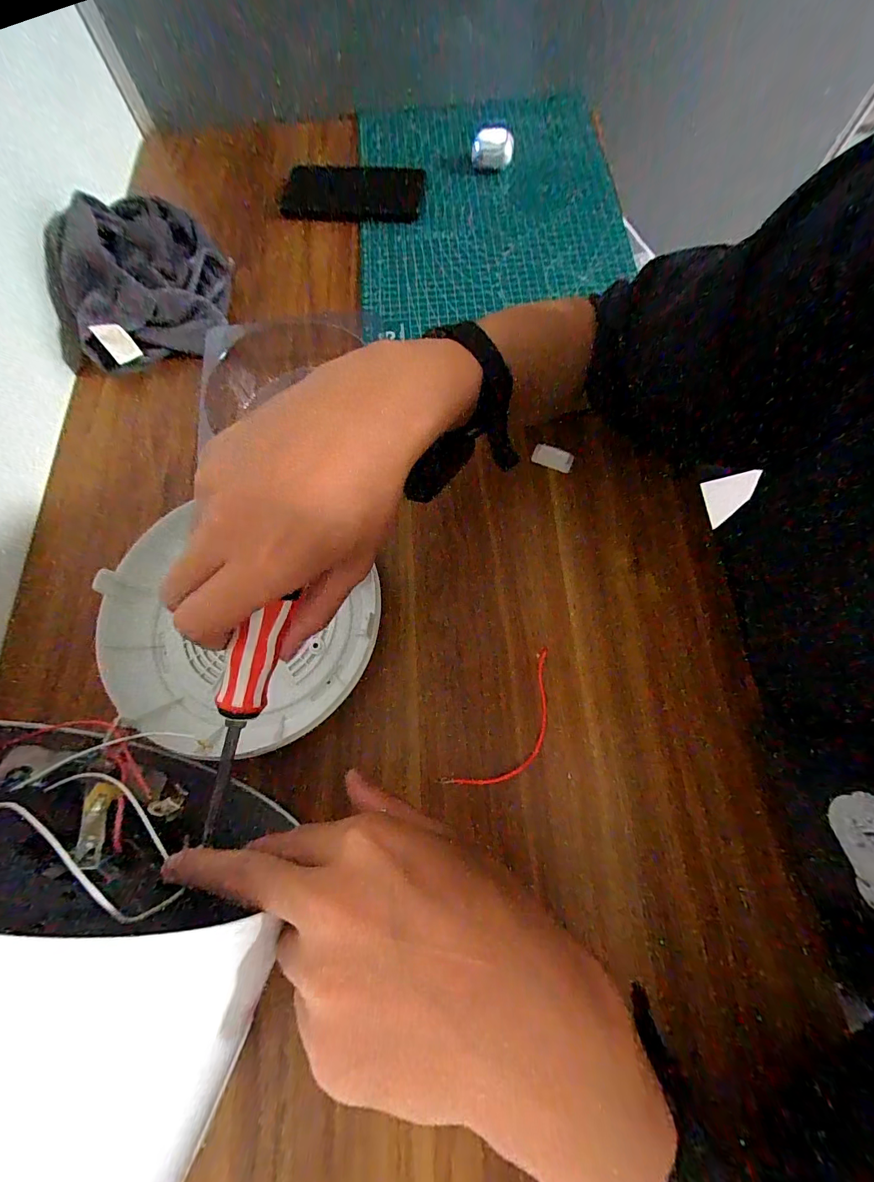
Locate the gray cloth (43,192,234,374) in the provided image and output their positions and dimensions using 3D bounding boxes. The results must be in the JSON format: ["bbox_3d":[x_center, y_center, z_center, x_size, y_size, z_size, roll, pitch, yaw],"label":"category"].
[{"bbox_3d":[-0.307,-0.331,0.416,0.166,0.064,0.198,-8,69,-2],"label":"gray cloth"}]

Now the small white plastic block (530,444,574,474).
[{"bbox_3d":[0.106,-0.121,0.369,0.037,0.008,0.017,17,116,-6],"label":"small white plastic block"}]

